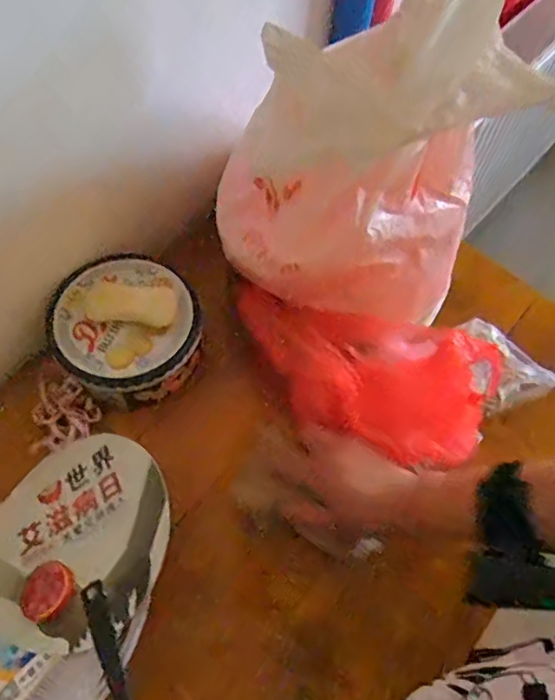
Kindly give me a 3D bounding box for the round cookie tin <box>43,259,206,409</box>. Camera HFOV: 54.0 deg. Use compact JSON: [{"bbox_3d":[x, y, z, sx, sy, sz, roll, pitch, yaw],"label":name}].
[{"bbox_3d":[-0.153,-0.026,0.554,0.146,0.054,0.159,-37,70,-19],"label":"round cookie tin"}]

